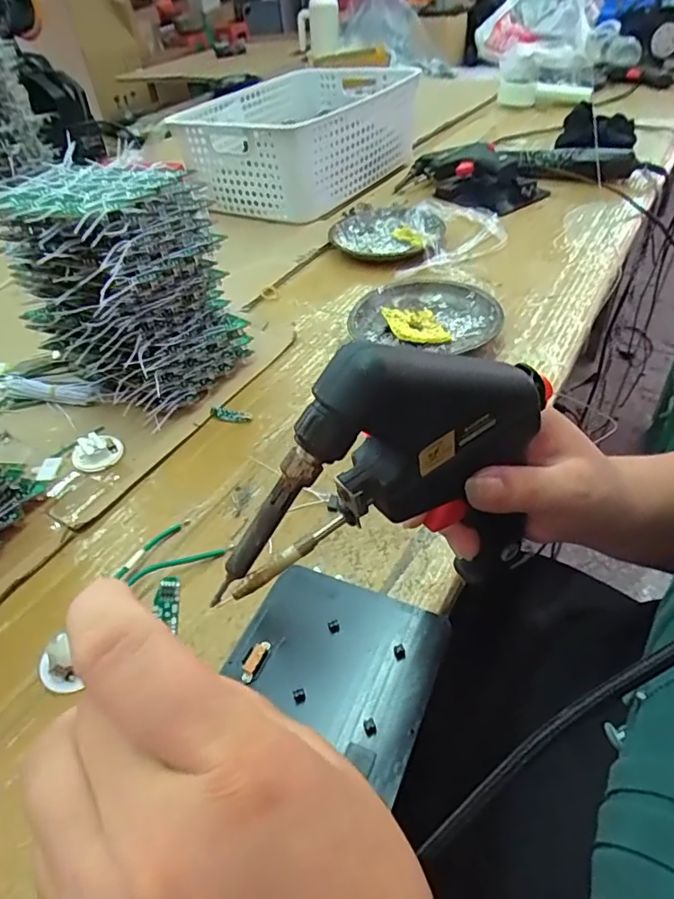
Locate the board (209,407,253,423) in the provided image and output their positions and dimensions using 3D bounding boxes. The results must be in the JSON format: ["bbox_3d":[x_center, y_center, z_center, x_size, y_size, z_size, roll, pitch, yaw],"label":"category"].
[{"bbox_3d":[-0.095,-0.030,0.489,0.040,0.006,0.012,6,44,13],"label":"board"}]

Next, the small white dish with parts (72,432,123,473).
[{"bbox_3d":[-0.199,-0.002,0.446,0.039,0.019,0.039,-3,43,3],"label":"small white dish with parts"}]

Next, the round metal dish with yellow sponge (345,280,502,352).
[{"bbox_3d":[0.094,-0.133,0.556,0.135,0.027,0.127,-3,43,3],"label":"round metal dish with yellow sponge"}]

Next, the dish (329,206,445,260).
[{"bbox_3d":[0.071,-0.296,0.735,0.147,0.024,0.143,-3,43,3],"label":"dish"}]

